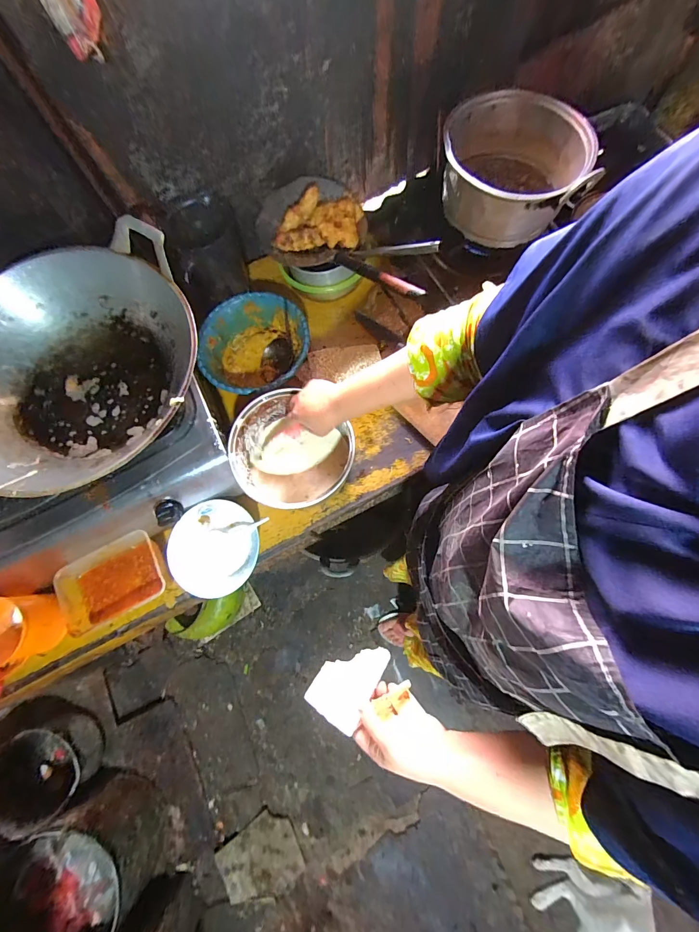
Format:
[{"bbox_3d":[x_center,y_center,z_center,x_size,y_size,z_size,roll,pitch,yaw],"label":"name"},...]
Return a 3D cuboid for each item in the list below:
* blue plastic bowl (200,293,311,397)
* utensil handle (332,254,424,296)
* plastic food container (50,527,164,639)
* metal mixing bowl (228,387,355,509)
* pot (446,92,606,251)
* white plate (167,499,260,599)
[{"bbox_3d":[-0.182,-0.233,0.733,0.206,0.068,0.214,-7,72,0],"label":"blue plastic bowl"},{"bbox_3d":[0.040,-0.328,0.620,0.026,0.020,0.270,-31,46,-8],"label":"utensil handle"},{"bbox_3d":[-0.396,0.201,0.633,0.173,0.066,0.121,-27,73,-6],"label":"plastic food container"},{"bbox_3d":[-0.101,-0.013,0.641,0.205,0.099,0.181,26,75,10],"label":"metal mixing bowl"},{"bbox_3d":[0.275,-0.501,0.625,0.223,0.122,0.235,-1,72,2],"label":"pot"},{"bbox_3d":[-0.241,0.144,0.642,0.156,0.029,0.158,-1,72,2],"label":"white plate"}]

